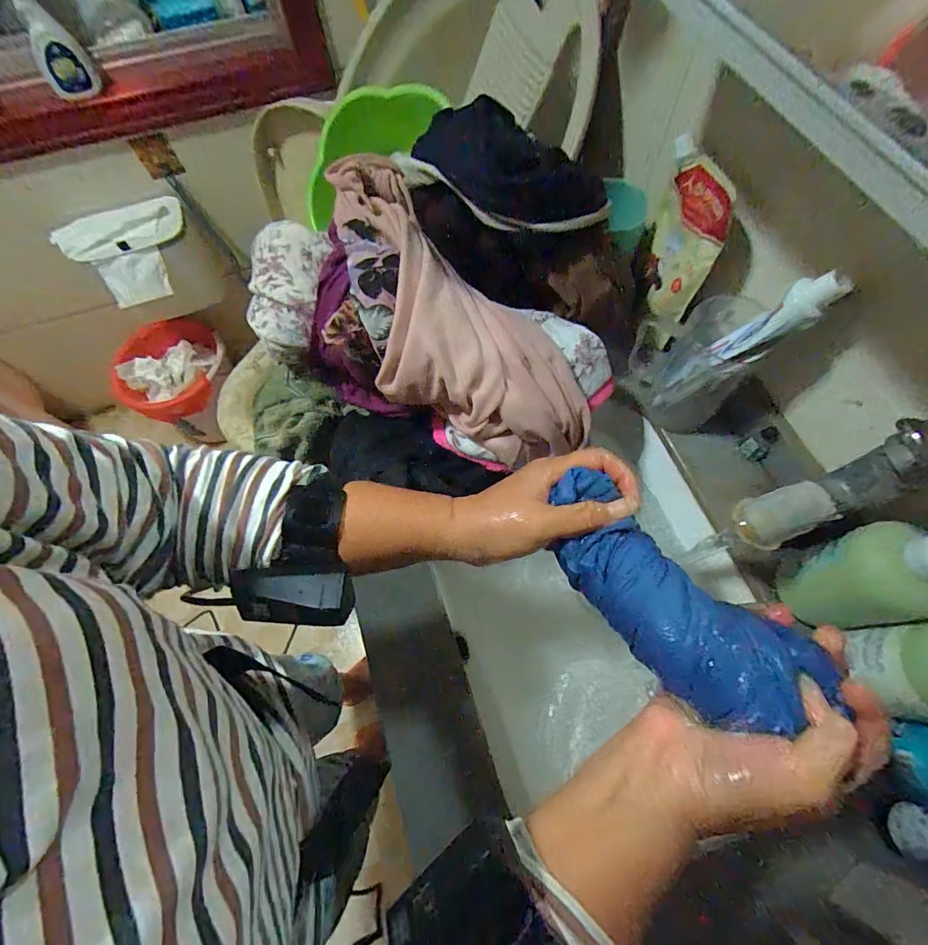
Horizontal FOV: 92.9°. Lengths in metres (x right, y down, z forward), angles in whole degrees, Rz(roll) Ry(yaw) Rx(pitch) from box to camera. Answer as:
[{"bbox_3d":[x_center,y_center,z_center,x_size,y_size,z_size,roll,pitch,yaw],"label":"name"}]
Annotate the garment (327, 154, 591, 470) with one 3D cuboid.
[{"bbox_3d":[-0.024,-0.142,0.388,0.154,0.070,0.341,-36,93,-13],"label":"garment"}]

